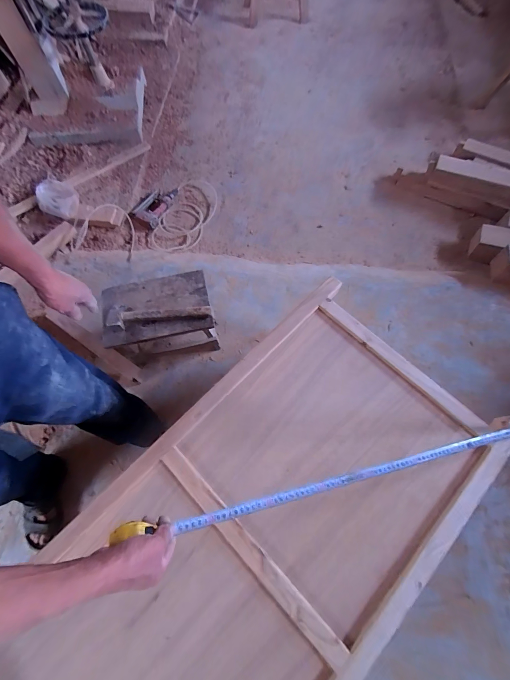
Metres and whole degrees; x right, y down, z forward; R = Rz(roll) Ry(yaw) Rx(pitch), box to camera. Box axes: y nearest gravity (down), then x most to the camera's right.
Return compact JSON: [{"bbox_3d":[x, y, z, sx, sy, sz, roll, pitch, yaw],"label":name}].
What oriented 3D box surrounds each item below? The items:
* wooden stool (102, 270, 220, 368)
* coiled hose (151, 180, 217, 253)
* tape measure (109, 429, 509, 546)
[{"bbox_3d":[-0.338,-0.064,1.109,0.371,0.299,0.230,-10,69,-3],"label":"wooden stool"},{"bbox_3d":[-0.370,-0.692,1.621,0.262,0.027,0.566,16,70,7],"label":"coiled hose"},{"bbox_3d":[0.188,0.242,0.535,0.813,0.047,0.029,-7,65,-15],"label":"tape measure"}]

